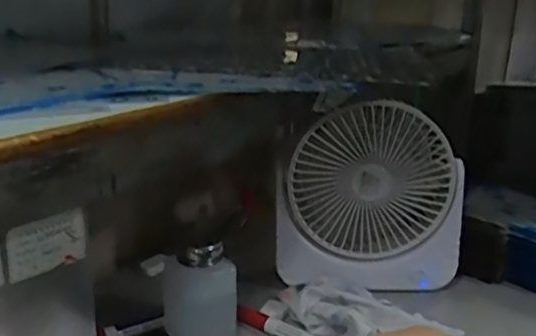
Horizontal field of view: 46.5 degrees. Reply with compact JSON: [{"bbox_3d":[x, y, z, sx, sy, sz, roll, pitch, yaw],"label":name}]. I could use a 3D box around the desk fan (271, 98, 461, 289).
[{"bbox_3d":[0.105,0.029,0.641,0.188,0.183,0.057,-1,19,-9],"label":"desk fan"}]

